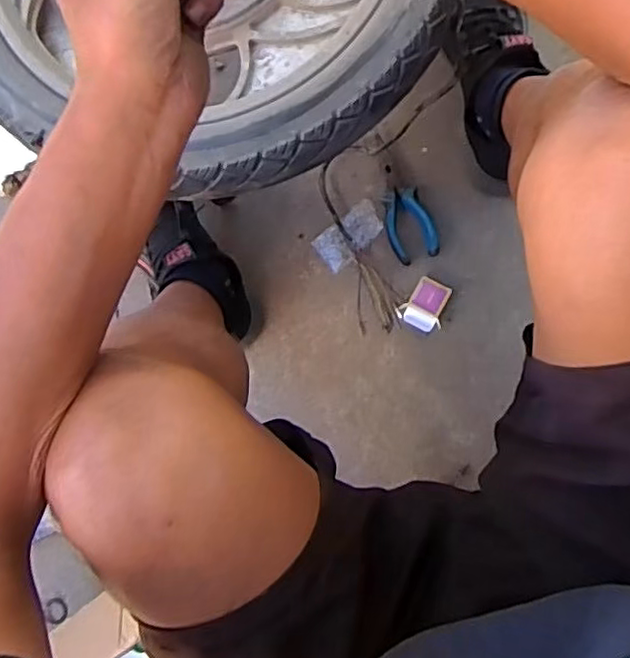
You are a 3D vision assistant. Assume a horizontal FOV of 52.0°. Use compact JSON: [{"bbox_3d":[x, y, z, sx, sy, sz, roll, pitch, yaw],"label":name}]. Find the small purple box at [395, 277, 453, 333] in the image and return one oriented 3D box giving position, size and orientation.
[{"bbox_3d":[0.133,-0.029,0.774,0.051,0.008,0.062,29,95,11],"label":"small purple box"}]

